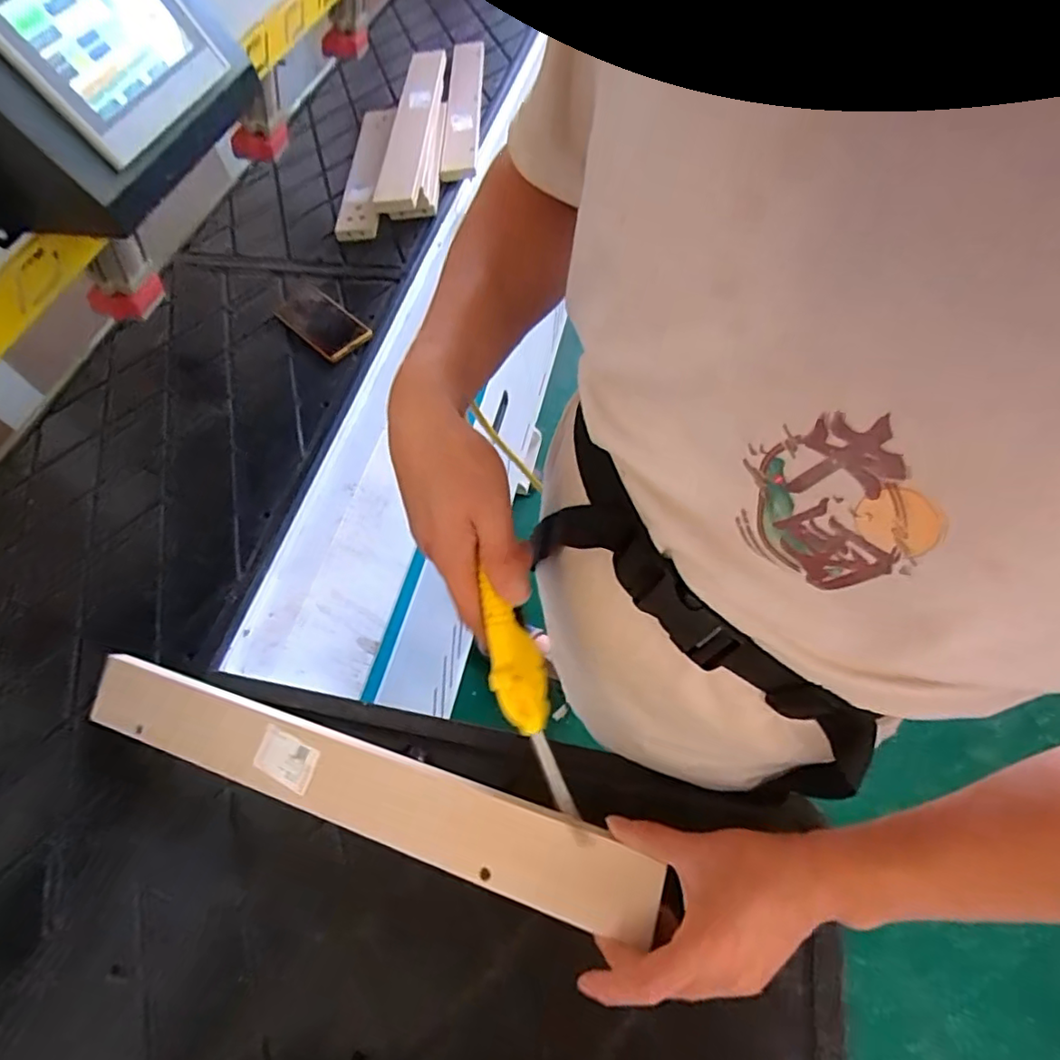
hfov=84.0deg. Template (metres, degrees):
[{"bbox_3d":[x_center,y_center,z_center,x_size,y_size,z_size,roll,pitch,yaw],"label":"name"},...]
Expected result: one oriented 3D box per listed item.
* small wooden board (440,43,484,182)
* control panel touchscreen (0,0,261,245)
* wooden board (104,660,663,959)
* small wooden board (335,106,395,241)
[{"bbox_3d":[-0.136,-0.864,1.194,0.068,0.027,0.521,-3,58,5],"label":"small wooden board"},{"bbox_3d":[-0.407,-0.430,0.544,0.139,0.184,0.319,8,60,11],"label":"control panel touchscreen"},{"bbox_3d":[-0.164,0.209,0.502,0.542,0.027,0.066,13,61,16],"label":"wooden board"},{"bbox_3d":[-0.300,-0.678,1.096,0.062,0.028,0.427,-4,58,4],"label":"small wooden board"}]

